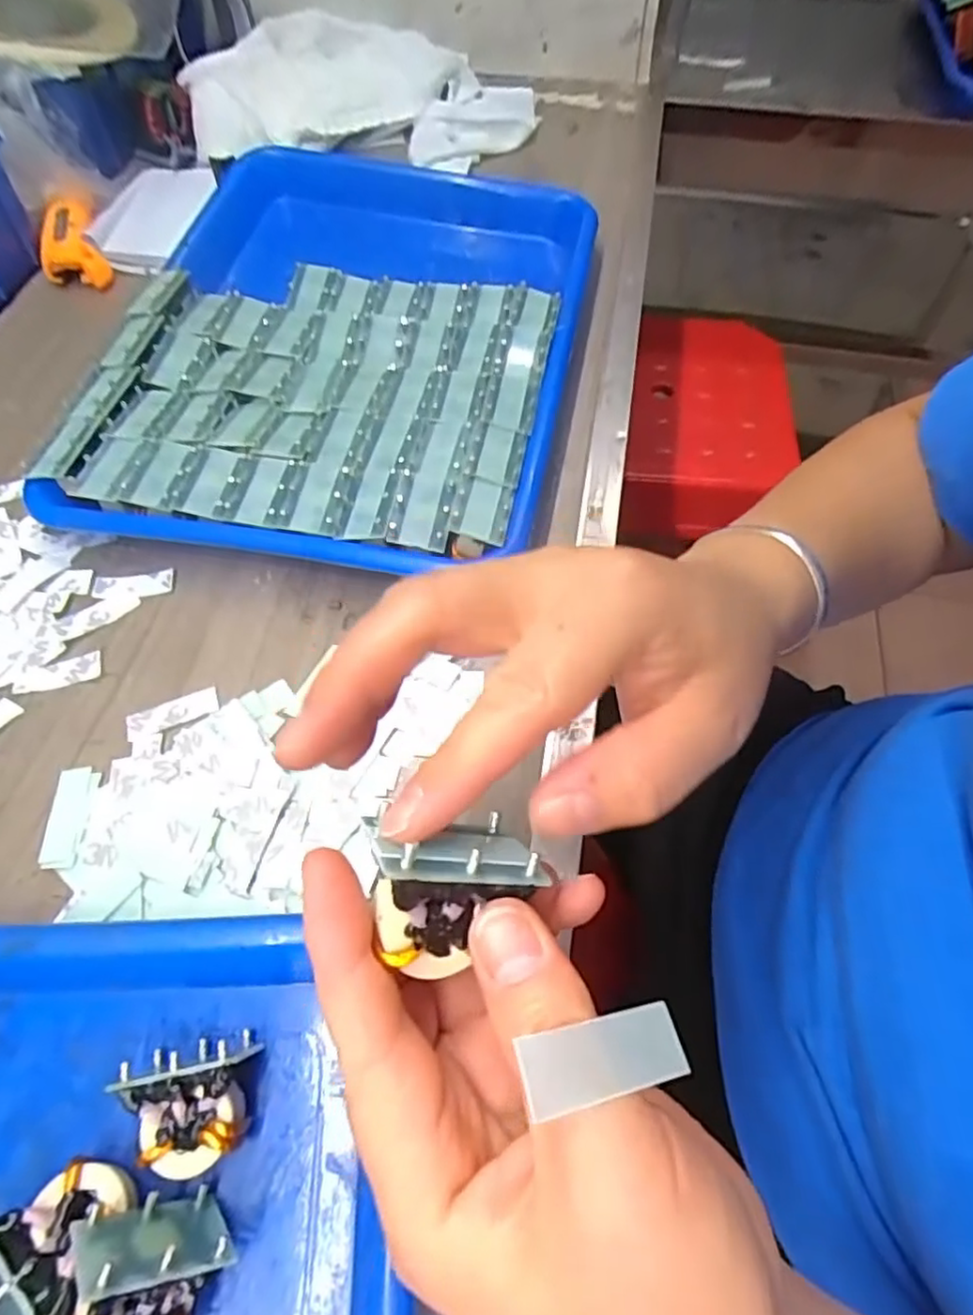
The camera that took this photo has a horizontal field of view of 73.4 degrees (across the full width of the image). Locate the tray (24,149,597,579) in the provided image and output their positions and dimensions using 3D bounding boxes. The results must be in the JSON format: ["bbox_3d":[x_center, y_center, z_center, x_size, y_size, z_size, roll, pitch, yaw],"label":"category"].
[{"bbox_3d":[-0.073,-0.181,0.374,0.243,0.048,0.318,9,60,6],"label":"tray"}]

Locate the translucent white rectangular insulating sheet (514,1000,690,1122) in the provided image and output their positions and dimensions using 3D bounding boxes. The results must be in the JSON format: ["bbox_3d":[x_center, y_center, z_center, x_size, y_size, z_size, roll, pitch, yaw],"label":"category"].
[{"bbox_3d":[0.023,0.077,0.127,0.037,0.004,0.013,7,55,-31],"label":"translucent white rectangular insulating sheet"}]

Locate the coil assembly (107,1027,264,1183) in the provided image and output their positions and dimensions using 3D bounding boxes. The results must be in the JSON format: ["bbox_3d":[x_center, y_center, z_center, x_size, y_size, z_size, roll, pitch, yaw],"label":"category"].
[{"bbox_3d":[-0.089,0.138,0.202,0.035,0.026,0.034,-16,61,-9],"label":"coil assembly"}]

